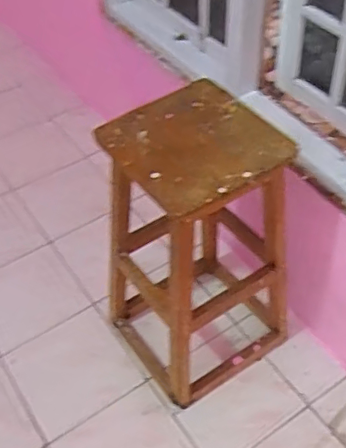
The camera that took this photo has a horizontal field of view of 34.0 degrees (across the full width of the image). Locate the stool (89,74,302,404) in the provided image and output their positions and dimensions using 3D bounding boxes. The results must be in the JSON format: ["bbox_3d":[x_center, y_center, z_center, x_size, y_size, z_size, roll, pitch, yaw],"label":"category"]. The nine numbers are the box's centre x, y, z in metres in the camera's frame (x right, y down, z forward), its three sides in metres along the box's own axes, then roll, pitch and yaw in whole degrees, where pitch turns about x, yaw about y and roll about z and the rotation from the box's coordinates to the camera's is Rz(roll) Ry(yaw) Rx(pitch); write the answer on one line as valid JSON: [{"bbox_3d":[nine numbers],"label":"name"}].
[{"bbox_3d":[0.048,0.078,1.323,0.345,0.693,0.324,-29,54,-20],"label":"stool"}]

